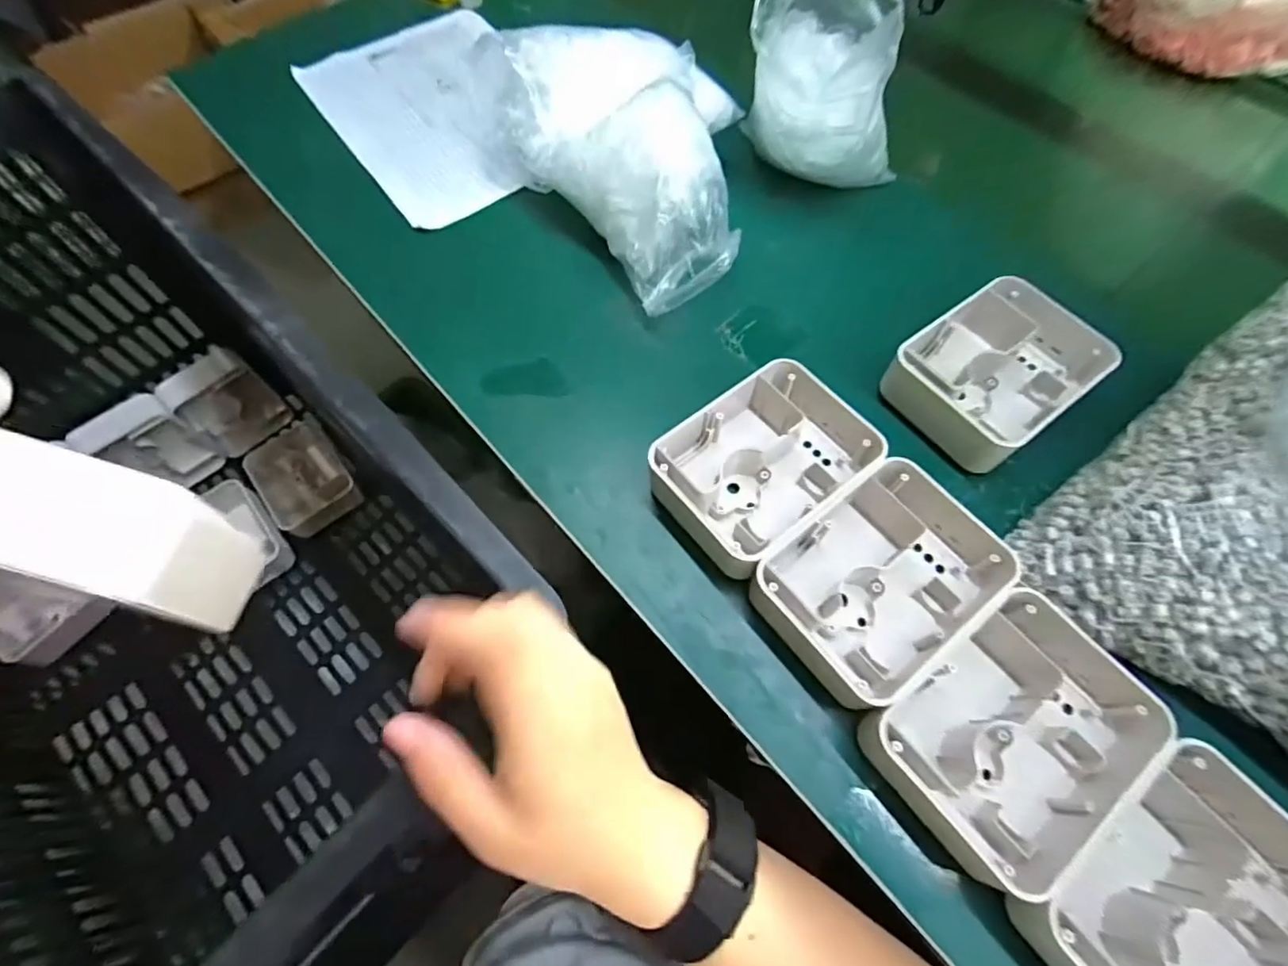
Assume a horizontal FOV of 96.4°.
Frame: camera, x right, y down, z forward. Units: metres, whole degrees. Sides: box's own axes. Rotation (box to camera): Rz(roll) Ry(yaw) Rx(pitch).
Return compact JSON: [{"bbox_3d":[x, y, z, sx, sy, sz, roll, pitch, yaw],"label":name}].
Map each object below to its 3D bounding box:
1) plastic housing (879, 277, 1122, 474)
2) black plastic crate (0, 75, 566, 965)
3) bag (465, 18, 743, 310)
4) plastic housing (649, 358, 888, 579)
[{"bbox_3d":[0.246,-0.078,0.409,0.134,0.048,0.100,-34,68,-16],"label":"plastic housing"},{"bbox_3d":[-0.449,0.092,0.485,0.606,0.427,0.483,41,70,18],"label":"black plastic crate"},{"bbox_3d":[0.001,-0.272,0.471,0.168,0.110,0.278,-36,69,-16],"label":"bag"},{"bbox_3d":[0.082,-0.017,0.379,0.141,0.041,0.099,-36,69,-16],"label":"plastic housing"}]

